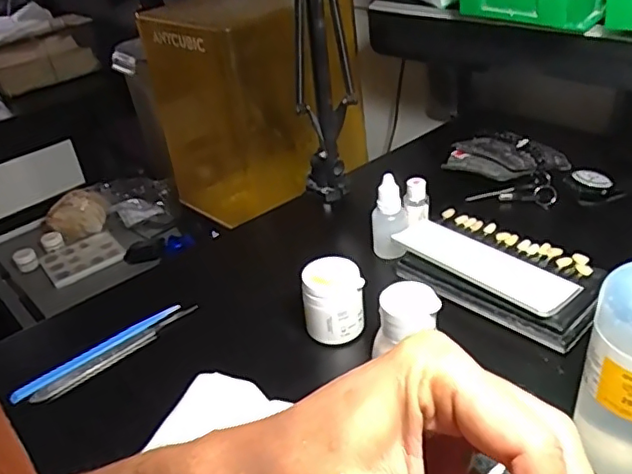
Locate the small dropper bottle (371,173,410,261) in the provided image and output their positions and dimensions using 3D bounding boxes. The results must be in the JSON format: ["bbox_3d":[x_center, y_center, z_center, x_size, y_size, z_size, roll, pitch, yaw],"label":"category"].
[{"bbox_3d":[0.066,-0.012,0.519,0.031,0.083,0.024,2,35,14],"label":"small dropper bottle"}]

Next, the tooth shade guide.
[{"bbox_3d":[0.144,0.026,0.473,0.088,0.020,0.168,-31,40,-31],"label":"tooth shade guide"}]

